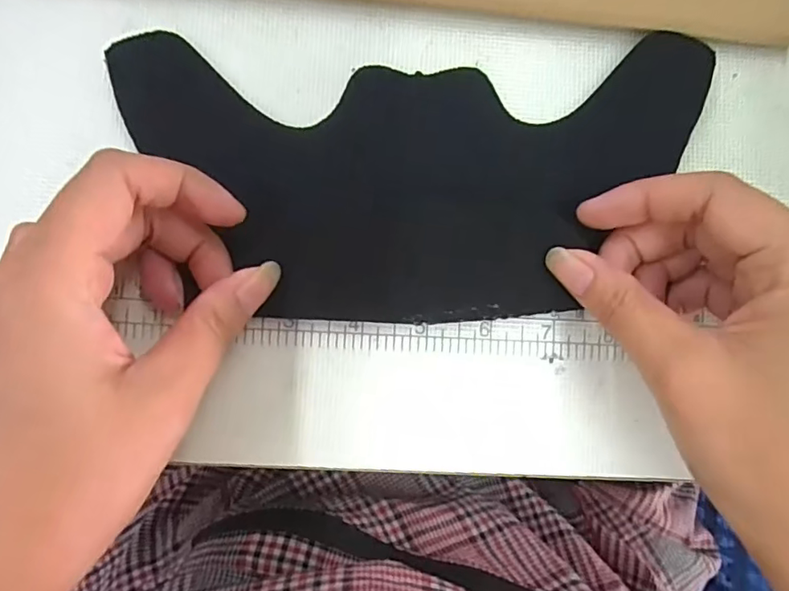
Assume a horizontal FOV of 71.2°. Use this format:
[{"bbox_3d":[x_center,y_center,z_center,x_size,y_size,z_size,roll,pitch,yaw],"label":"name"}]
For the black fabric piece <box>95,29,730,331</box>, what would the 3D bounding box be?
[{"bbox_3d":[0.010,-0.045,0.211,0.227,0.011,0.107,-2,85,-3],"label":"black fabric piece"}]

